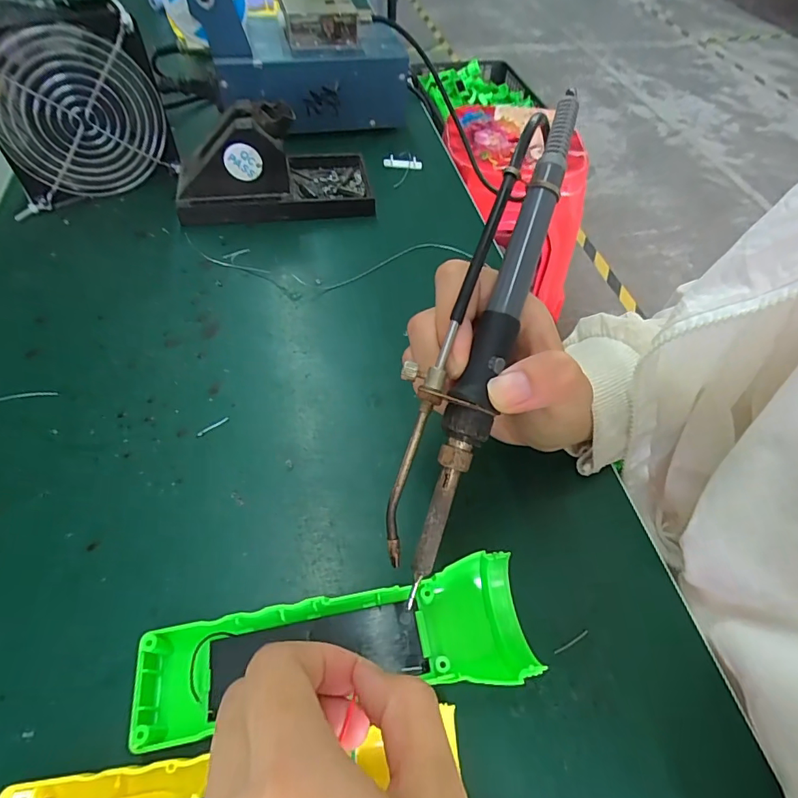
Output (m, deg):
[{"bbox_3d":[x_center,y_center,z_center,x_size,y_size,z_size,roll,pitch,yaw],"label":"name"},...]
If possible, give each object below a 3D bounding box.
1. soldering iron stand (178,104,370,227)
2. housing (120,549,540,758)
[{"bbox_3d":[-0.103,-0.196,0.385,0.154,0.071,0.072,-8,55,-10],"label":"soldering iron stand"},{"bbox_3d":[-0.025,0.109,0.201,0.159,0.027,0.049,-9,55,-11],"label":"housing"}]

